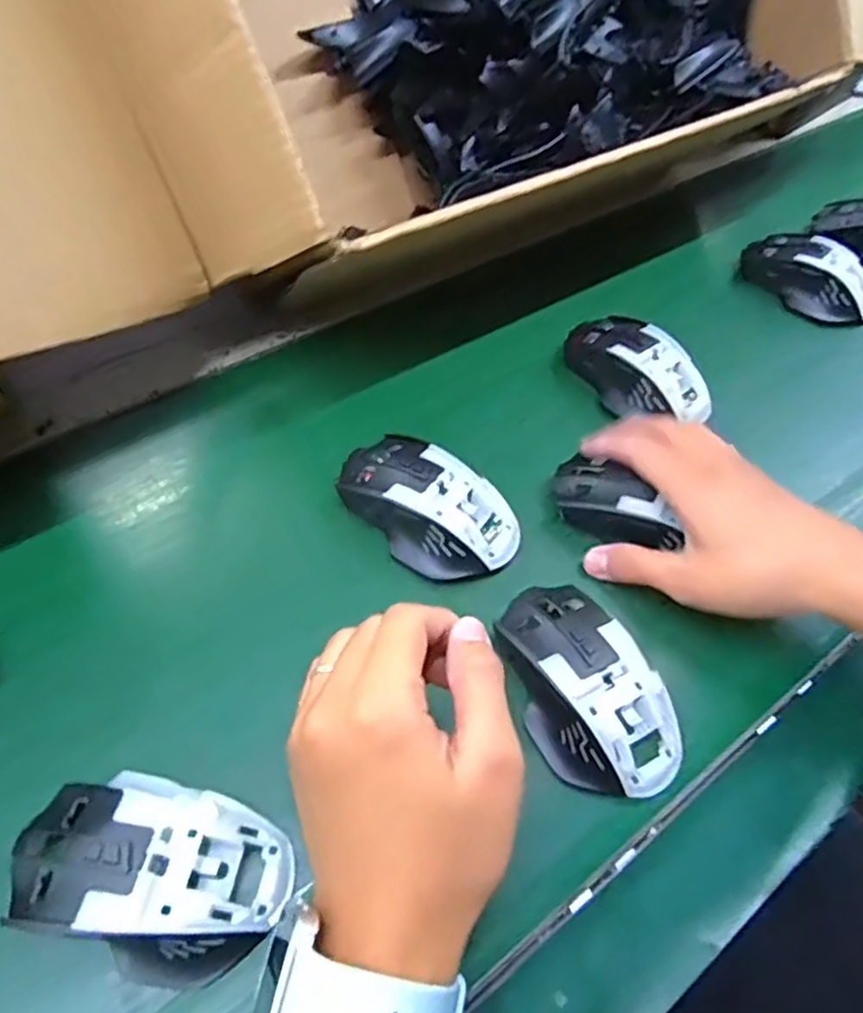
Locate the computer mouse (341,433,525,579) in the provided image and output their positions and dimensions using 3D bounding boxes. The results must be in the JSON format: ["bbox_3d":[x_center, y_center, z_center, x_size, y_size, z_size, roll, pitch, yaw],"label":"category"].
[{"bbox_3d":[-0.003,-0.002,0.402,0.112,0.032,0.067,32,59,16],"label":"computer mouse"}]

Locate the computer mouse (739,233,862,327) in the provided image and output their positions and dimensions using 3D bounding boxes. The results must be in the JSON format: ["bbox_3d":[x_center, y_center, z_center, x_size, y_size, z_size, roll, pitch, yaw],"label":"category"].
[{"bbox_3d":[0.325,-0.199,0.572,0.119,0.038,0.058,39,61,20],"label":"computer mouse"}]

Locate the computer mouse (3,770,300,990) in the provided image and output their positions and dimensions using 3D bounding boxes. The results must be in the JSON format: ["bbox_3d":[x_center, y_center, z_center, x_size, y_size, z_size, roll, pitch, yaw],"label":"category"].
[{"bbox_3d":[-0.119,0.153,0.281,0.112,0.033,0.069,15,56,5],"label":"computer mouse"}]

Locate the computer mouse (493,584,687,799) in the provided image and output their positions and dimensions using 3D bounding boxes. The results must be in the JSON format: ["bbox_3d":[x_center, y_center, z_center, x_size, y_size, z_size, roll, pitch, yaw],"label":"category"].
[{"bbox_3d":[0.079,0.095,0.350,0.066,0.046,0.114,-21,60,-18],"label":"computer mouse"}]

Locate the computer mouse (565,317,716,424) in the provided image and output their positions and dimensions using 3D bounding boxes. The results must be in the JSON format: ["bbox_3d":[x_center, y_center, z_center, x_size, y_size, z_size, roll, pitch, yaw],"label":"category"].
[{"bbox_3d":[0.149,-0.101,0.487,0.059,0.033,0.113,-37,66,-26],"label":"computer mouse"}]

